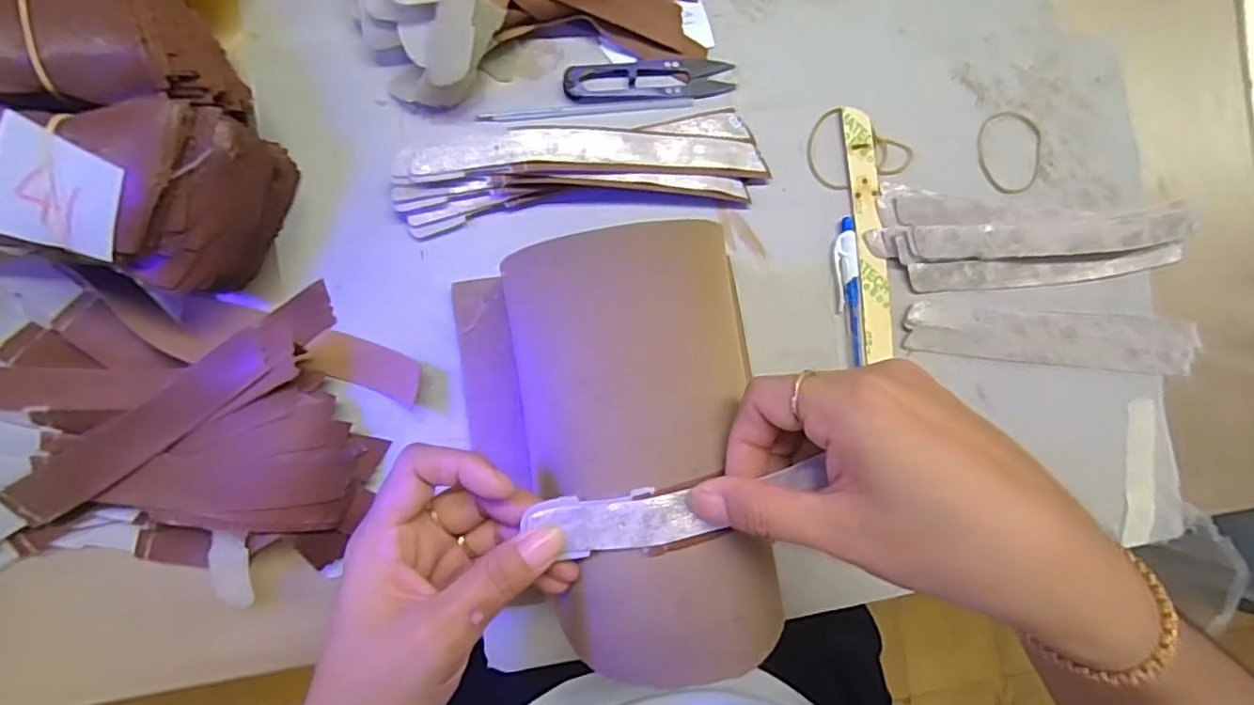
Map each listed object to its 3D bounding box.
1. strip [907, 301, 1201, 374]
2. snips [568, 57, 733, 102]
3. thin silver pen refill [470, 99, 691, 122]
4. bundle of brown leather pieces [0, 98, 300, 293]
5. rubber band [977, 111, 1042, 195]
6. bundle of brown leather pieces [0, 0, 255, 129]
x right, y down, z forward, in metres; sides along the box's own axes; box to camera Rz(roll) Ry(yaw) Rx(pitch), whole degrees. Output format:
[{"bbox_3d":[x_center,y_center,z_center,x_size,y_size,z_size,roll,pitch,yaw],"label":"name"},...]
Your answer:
[{"bbox_3d":[0.273,-0.009,0.389,0.199,0.005,0.033,4,97,-6],"label":"strip"},{"bbox_3d":[0.014,-0.161,0.360,0.099,0.007,0.022,-5,90,-7],"label":"snips"},{"bbox_3d":[-0.022,-0.141,0.356,0.124,0.004,0.007,-7,90,-7],"label":"thin silver pen refill"},{"bbox_3d":[-0.224,-0.077,0.292,0.088,0.085,0.085,18,87,-6],"label":"bundle of brown leather pieces"},{"bbox_3d":[0.247,-0.128,0.393,0.045,0.004,0.052,-14,91,-7],"label":"rubber band"},{"bbox_3d":[-0.243,-0.139,0.291,0.106,0.083,0.068,-6,91,-8],"label":"bundle of brown leather pieces"}]

